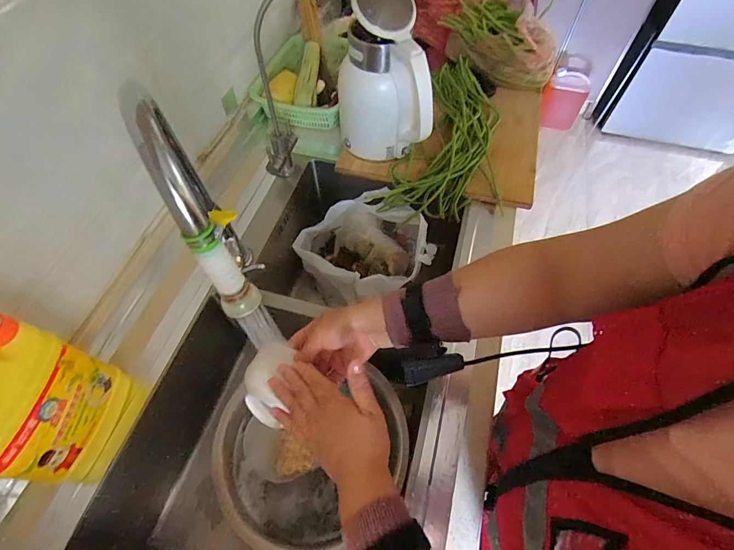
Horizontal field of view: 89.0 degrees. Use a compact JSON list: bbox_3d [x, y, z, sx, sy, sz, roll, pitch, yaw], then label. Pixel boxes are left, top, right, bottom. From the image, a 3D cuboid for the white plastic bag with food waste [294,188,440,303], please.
[{"bbox_3d":[-0.007,-0.040,0.771,0.228,0.161,0.211,-24,62,-14],"label":"white plastic bag with food waste"}]

